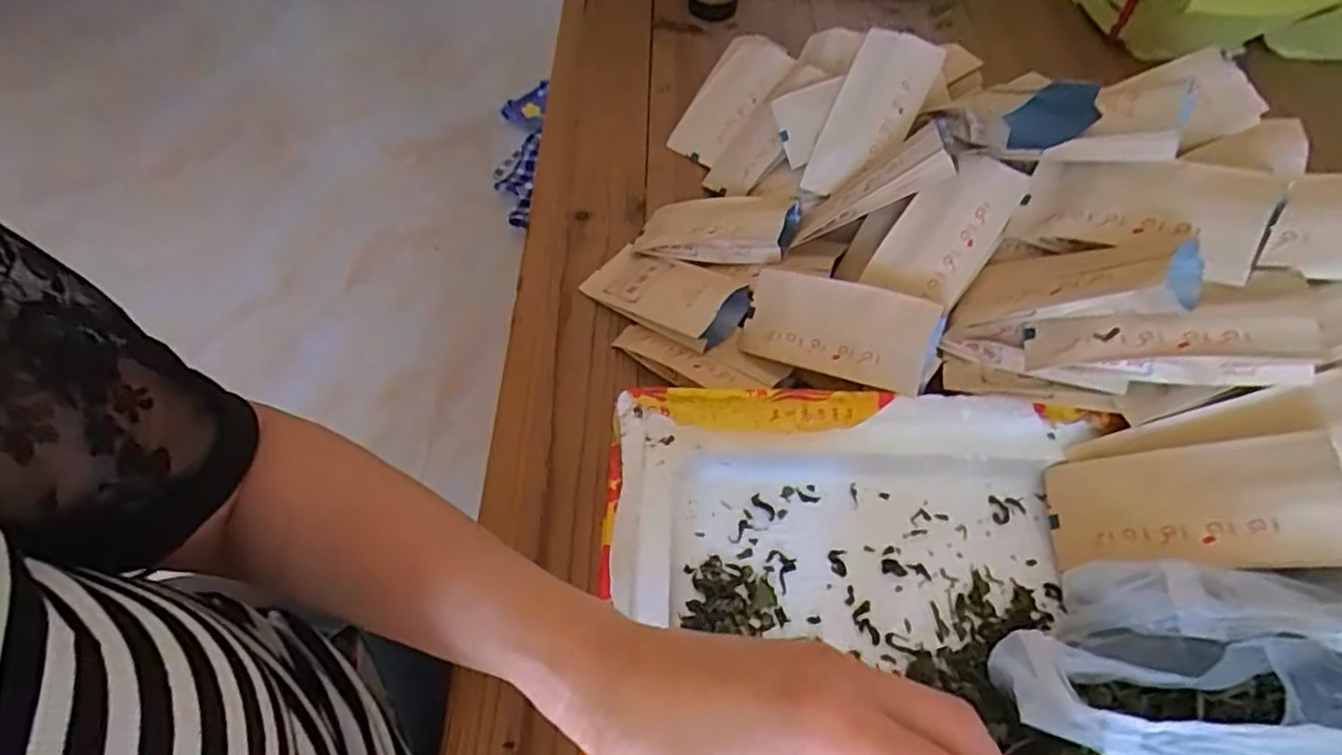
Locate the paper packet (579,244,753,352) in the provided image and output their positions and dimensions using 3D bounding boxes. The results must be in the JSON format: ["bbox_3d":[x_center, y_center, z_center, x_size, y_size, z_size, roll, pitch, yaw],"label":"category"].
[{"bbox_3d":[-0.005,-0.051,0.446,0.108,0.023,0.049,25,73,35],"label":"paper packet"}]

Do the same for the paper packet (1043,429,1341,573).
[{"bbox_3d":[0.226,0.058,0.305,0.011,0.110,0.052,17,66,-35],"label":"paper packet"}]

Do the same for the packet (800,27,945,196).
[{"bbox_3d":[0.129,-0.169,0.443,0.056,0.013,0.109,27,98,27],"label":"packet"}]

